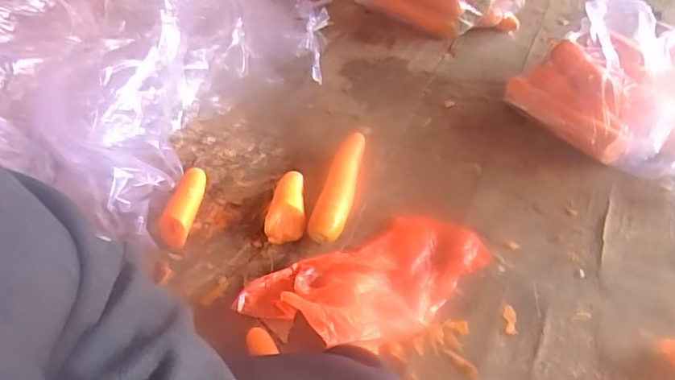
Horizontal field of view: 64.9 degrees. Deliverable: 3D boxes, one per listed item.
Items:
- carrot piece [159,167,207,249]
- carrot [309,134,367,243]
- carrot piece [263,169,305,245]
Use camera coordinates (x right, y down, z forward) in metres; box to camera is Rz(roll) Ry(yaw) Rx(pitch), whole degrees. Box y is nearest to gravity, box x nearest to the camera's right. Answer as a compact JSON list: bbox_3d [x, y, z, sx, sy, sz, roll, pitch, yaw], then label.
[{"bbox_3d":[-0.194,0.016,0.682,0.037,0.032,0.116,5,42,6],"label":"carrot piece"},{"bbox_3d":[0.007,-0.013,0.695,0.044,0.048,0.199,8,43,10],"label":"carrot"},{"bbox_3d":[-0.065,0.018,0.663,0.047,0.035,0.103,-3,42,-3],"label":"carrot piece"}]

